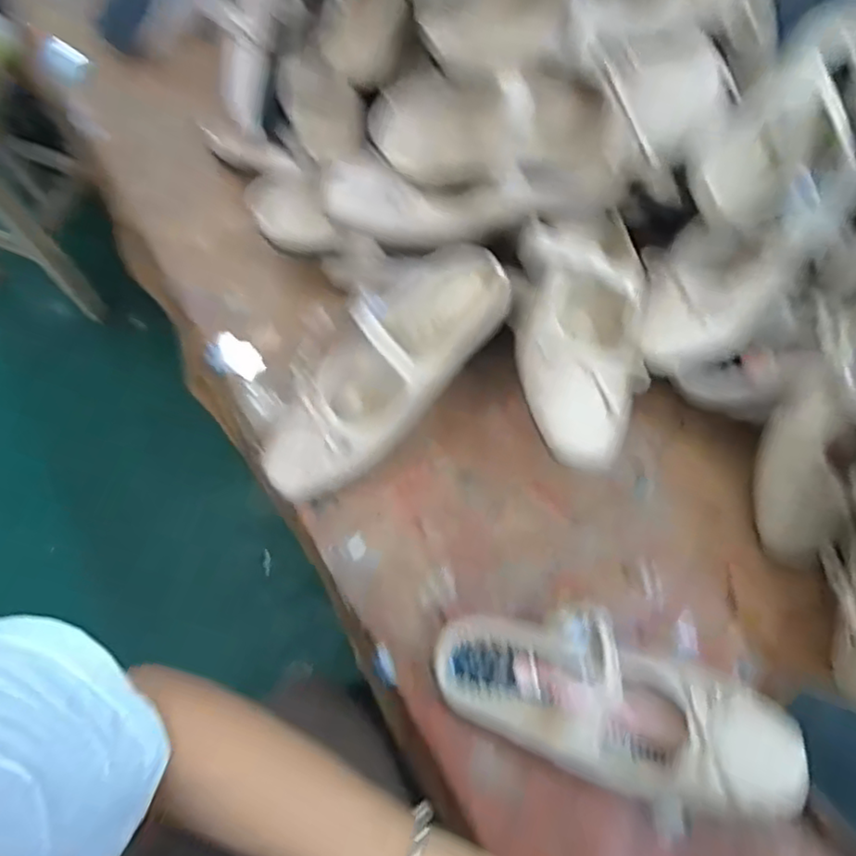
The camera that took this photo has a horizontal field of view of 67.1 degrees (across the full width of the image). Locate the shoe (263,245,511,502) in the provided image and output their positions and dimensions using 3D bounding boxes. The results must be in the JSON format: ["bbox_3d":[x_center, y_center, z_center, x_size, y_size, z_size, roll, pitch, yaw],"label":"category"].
[{"bbox_3d":[-0.038,-0.045,0.504,0.089,0.055,0.239,40,87,14],"label":"shoe"}]

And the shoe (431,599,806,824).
[{"bbox_3d":[0.124,0.188,0.437,0.232,0.055,0.092,22,70,8],"label":"shoe"}]

